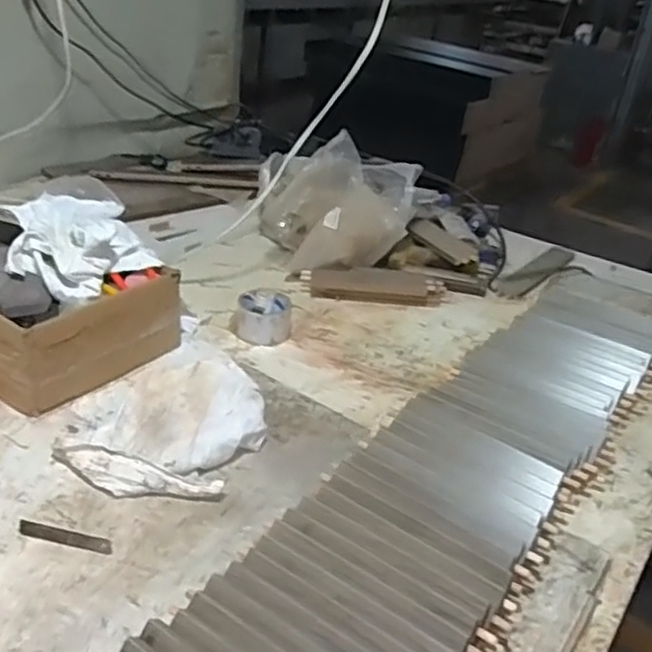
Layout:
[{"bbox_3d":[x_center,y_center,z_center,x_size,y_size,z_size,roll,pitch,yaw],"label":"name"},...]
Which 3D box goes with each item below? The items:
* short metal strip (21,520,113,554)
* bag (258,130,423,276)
[{"bbox_3d":[-0.262,0.213,0.706,0.100,0.007,0.017,10,30,7],"label":"short metal strip"},{"bbox_3d":[0.040,-0.227,1.333,0.252,0.211,0.287,13,30,10],"label":"bag"}]

